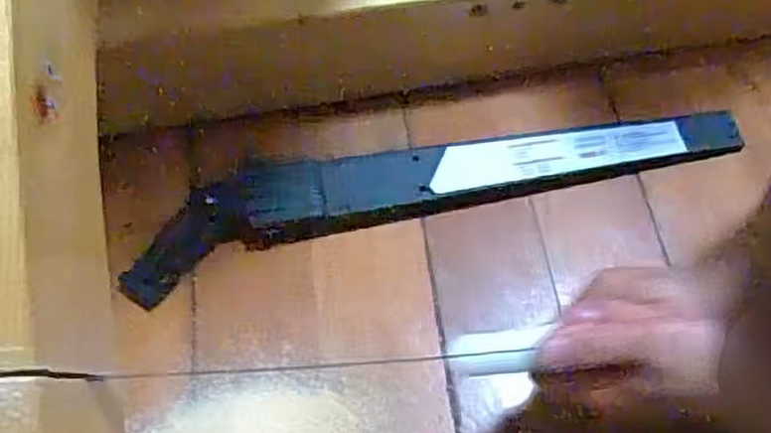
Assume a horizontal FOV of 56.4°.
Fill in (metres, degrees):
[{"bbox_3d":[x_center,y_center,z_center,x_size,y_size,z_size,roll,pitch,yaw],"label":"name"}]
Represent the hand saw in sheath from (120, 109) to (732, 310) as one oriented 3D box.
[{"bbox_3d":[0.040,-0.031,0.579,0.488,0.026,0.077,-14,62,-8],"label":"hand saw in sheath"}]

